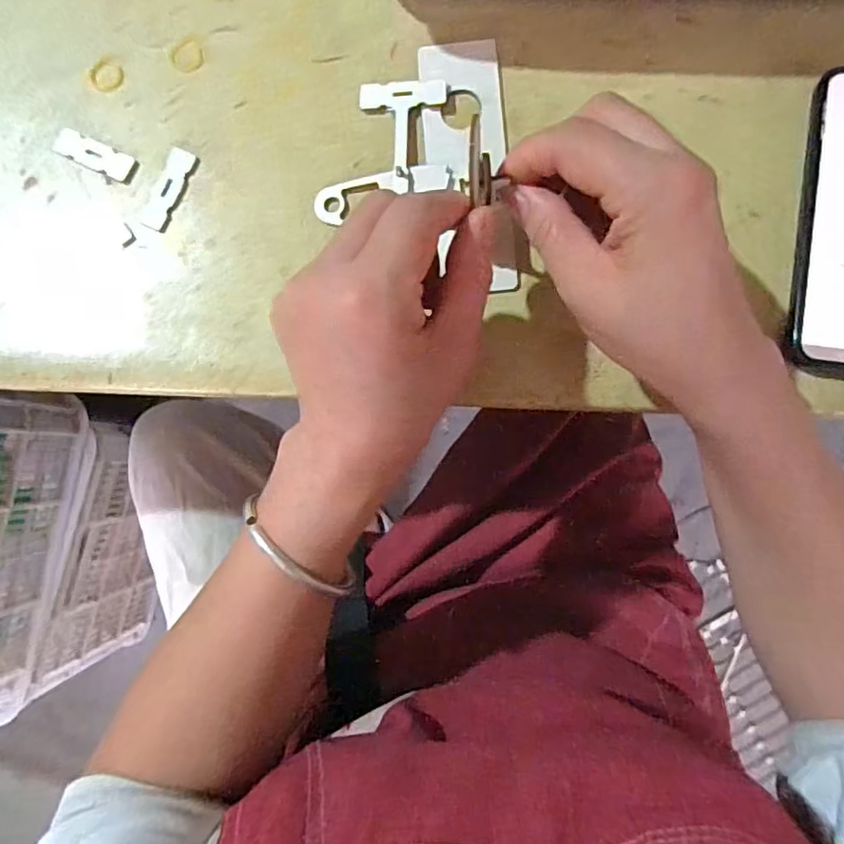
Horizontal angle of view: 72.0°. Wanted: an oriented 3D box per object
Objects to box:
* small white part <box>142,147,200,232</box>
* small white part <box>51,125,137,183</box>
[{"bbox_3d":[-0.148,-0.136,0.339,0.017,0.004,0.049,21,88,5],"label":"small white part"},{"bbox_3d":[-0.193,-0.157,0.340,0.052,0.004,0.017,26,88,5],"label":"small white part"}]

